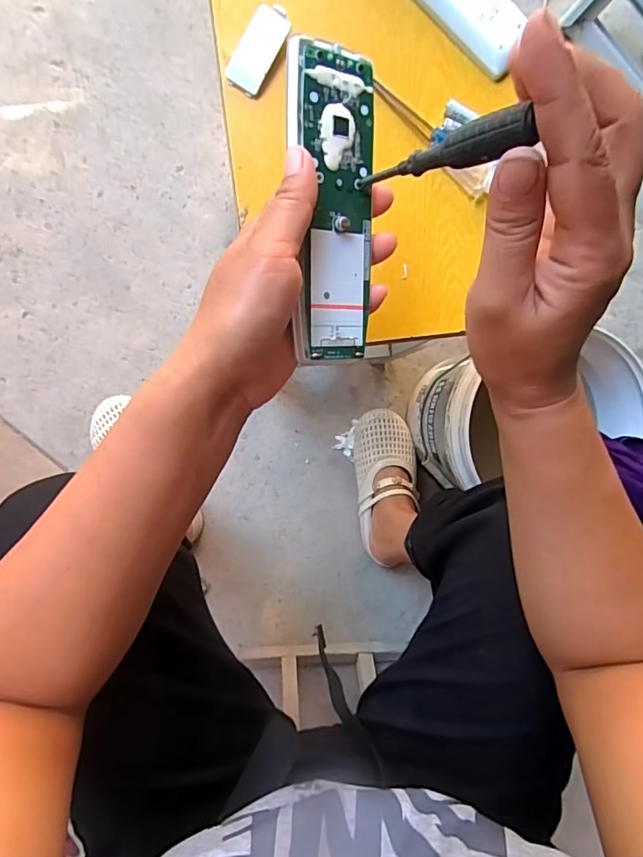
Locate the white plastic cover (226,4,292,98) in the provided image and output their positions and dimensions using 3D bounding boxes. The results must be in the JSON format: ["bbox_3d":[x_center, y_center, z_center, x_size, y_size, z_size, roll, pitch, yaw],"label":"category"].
[{"bbox_3d":[-0.045,-0.277,0.356,0.026,0.009,0.062,28,88,-9],"label":"white plastic cover"}]

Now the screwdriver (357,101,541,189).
[{"bbox_3d":[0.047,-0.118,0.214,0.012,0.105,0.012,28,89,-32],"label":"screwdriver"}]

